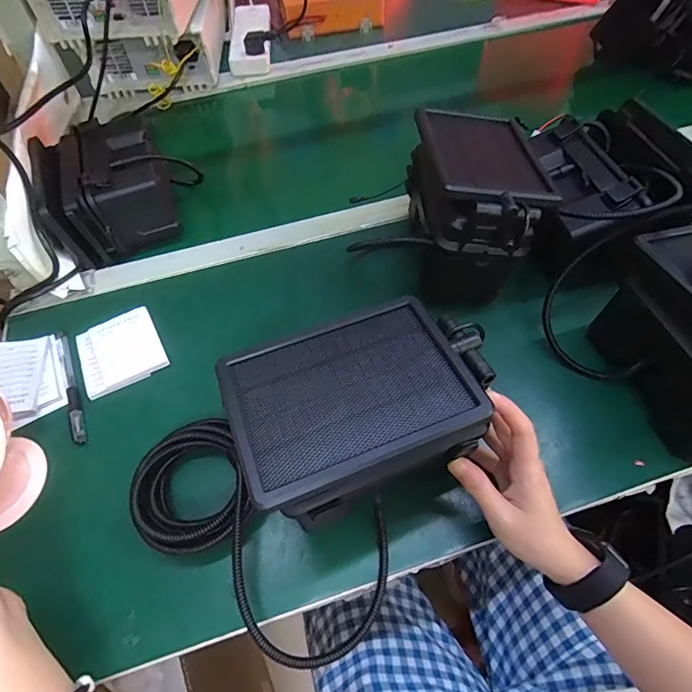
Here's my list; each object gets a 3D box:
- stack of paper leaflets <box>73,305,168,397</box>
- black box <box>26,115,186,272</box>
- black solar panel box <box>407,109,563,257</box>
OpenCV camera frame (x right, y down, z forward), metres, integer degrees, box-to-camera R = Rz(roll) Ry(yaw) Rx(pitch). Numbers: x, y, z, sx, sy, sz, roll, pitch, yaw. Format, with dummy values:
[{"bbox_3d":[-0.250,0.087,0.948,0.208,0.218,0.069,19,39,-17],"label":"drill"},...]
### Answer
[{"bbox_3d":[-0.250,0.005,0.486,0.085,0.015,0.084,-26,62,-13],"label":"stack of paper leaflets"},{"bbox_3d":[-0.306,-0.206,0.573,0.141,0.095,0.157,-21,61,-11],"label":"black box"},{"bbox_3d":[0.136,-0.174,0.455,0.123,0.068,0.184,0,57,3],"label":"black solar panel box"}]

